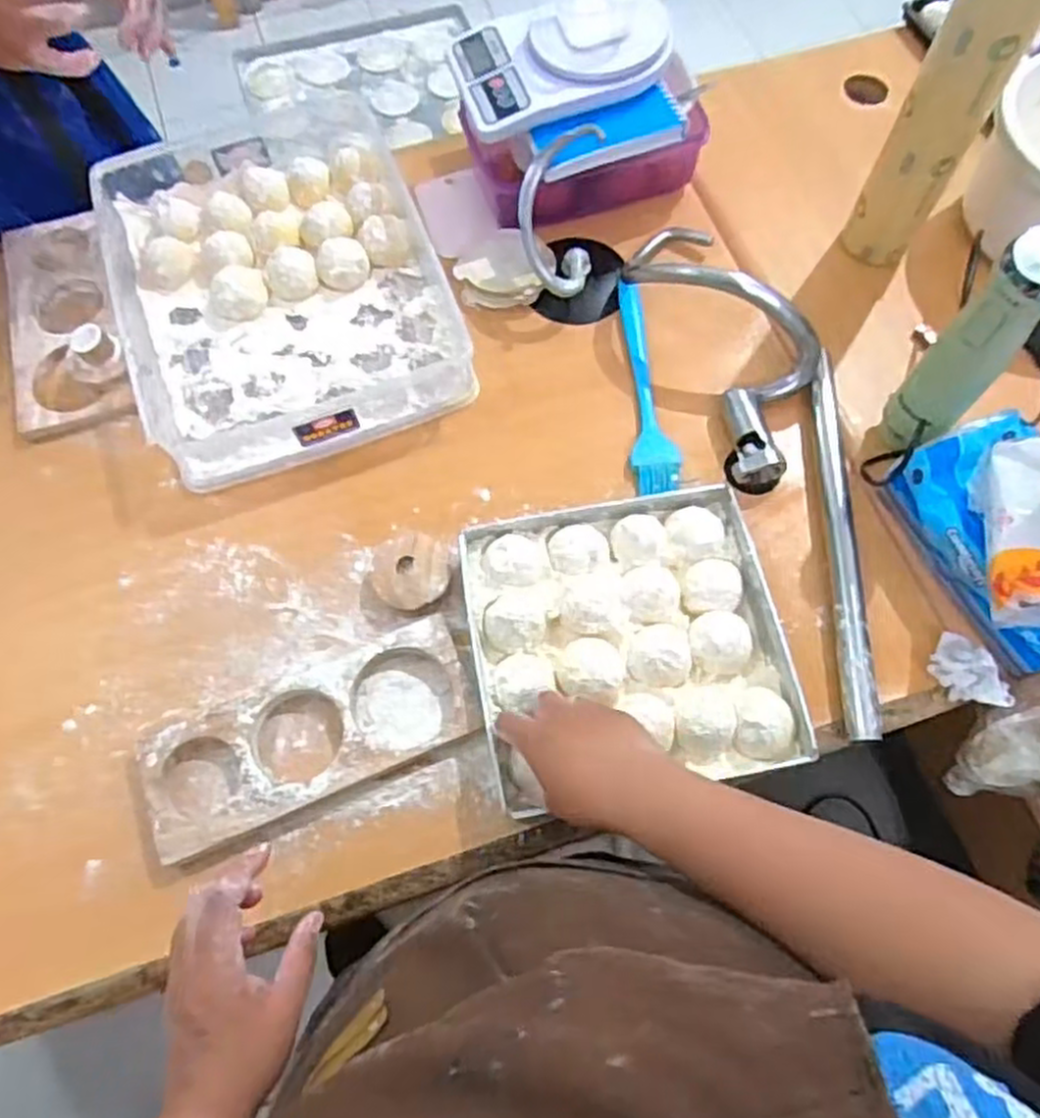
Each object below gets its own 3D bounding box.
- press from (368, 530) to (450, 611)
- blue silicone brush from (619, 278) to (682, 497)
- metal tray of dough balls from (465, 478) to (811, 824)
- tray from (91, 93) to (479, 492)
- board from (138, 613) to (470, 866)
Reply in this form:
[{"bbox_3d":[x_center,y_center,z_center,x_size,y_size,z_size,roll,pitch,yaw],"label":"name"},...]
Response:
[{"bbox_3d":[-0.089,0.013,0.629,0.062,0.022,0.063,0,67,0],"label":"press"},{"bbox_3d":[0.118,-0.158,0.699,0.042,0.024,0.220,-1,67,0],"label":"blue silicone brush"},{"bbox_3d":[0.081,0.059,0.587,0.223,0.033,0.222,-9,68,-2],"label":"metal tray of dough balls"},{"bbox_3d":[-0.229,-0.272,0.732,0.294,0.059,0.379,-17,68,-7],"label":"tray"},{"bbox_3d":[-0.157,0.134,0.577,0.242,0.023,0.093,-23,69,-9],"label":"board"}]

